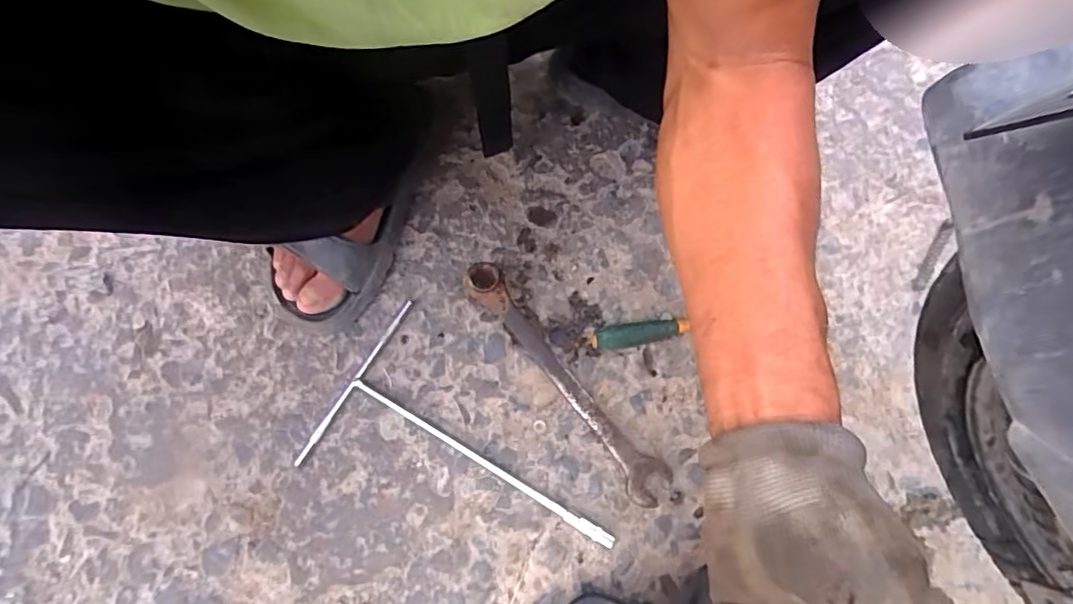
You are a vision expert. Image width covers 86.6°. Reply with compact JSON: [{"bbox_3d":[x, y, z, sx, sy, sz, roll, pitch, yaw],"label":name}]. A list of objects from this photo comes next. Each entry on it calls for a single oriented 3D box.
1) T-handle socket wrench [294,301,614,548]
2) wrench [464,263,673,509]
[{"bbox_3d":[-0.059,0.144,0.526,0.281,0.008,0.169,31,75,9],"label":"T-handle socket wrench"},{"bbox_3d":[0.025,0.073,0.536,0.045,0.044,0.273,-40,77,-12],"label":"wrench"}]

